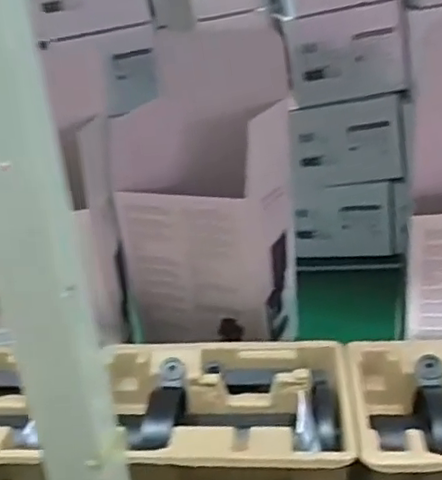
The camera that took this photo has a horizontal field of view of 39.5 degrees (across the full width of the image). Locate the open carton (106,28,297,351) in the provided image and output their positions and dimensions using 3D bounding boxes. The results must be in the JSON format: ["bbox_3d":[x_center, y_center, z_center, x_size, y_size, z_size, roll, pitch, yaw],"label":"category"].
[{"bbox_3d":[-0.012,-0.009,0.684,0.157,0.249,0.127,8,29,28],"label":"open carton"}]

